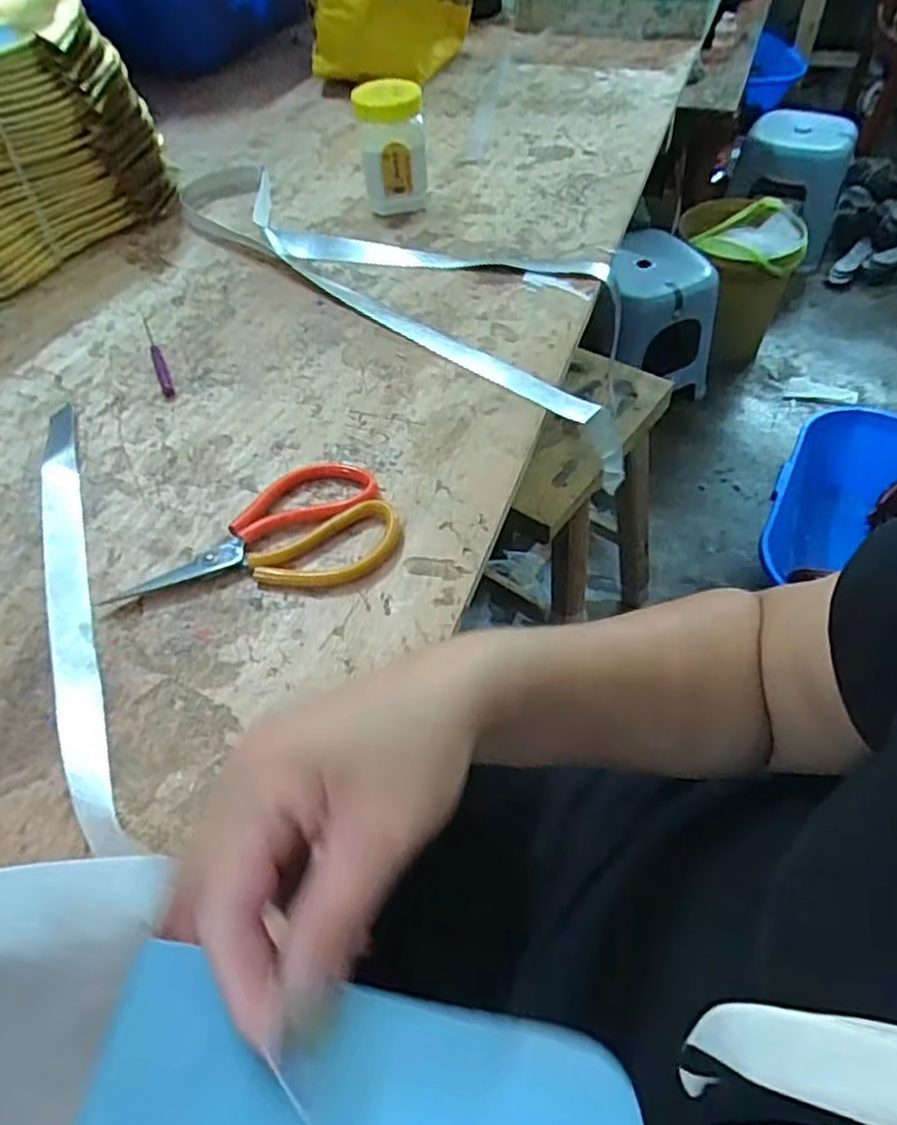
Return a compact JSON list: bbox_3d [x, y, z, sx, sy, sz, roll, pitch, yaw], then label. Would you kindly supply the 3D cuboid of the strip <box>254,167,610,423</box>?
[{"bbox_3d":[-0.019,-0.300,0.679,0.506,0.023,0.195,36,62,27],"label":"strip"}]

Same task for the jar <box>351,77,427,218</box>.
[{"bbox_3d":[-0.060,-0.435,0.725,0.072,0.113,0.070,-7,51,-2],"label":"jar"}]

